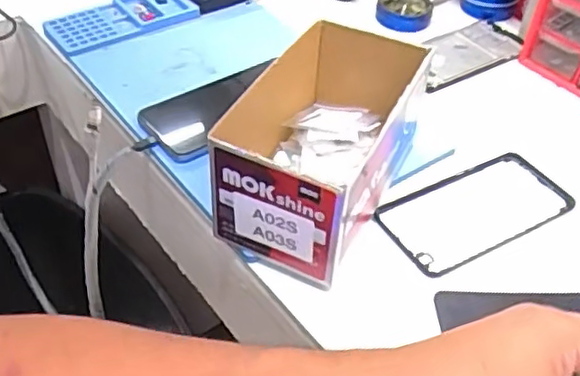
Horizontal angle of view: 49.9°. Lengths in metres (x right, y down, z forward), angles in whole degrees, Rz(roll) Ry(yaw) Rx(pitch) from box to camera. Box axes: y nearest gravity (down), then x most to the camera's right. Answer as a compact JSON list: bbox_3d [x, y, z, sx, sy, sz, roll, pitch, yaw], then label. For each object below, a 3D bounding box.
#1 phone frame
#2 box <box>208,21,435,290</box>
[{"bbox_3d":[0.148,0.017,0.495,0.157,0.011,0.079,-21,49,-22],"label":"phone frame"},{"bbox_3d":[0.028,-0.035,0.465,0.099,0.093,0.185,21,47,17],"label":"box"}]

